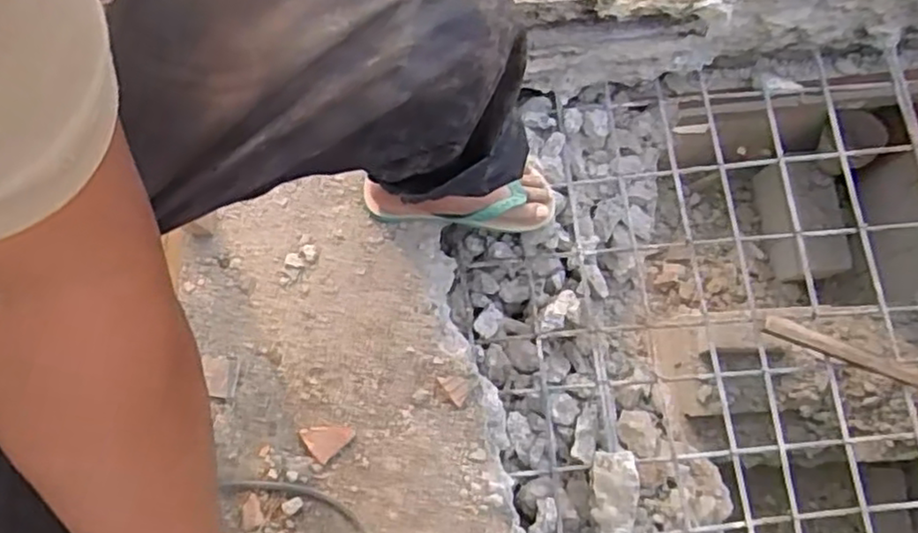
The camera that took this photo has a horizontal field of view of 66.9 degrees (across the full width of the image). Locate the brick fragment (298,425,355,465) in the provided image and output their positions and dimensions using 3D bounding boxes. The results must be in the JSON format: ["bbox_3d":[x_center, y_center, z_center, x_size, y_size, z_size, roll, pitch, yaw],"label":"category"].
[{"bbox_3d":[-0.171,0.218,0.900,0.056,0.015,0.052,-43,79,-8],"label":"brick fragment"}]

